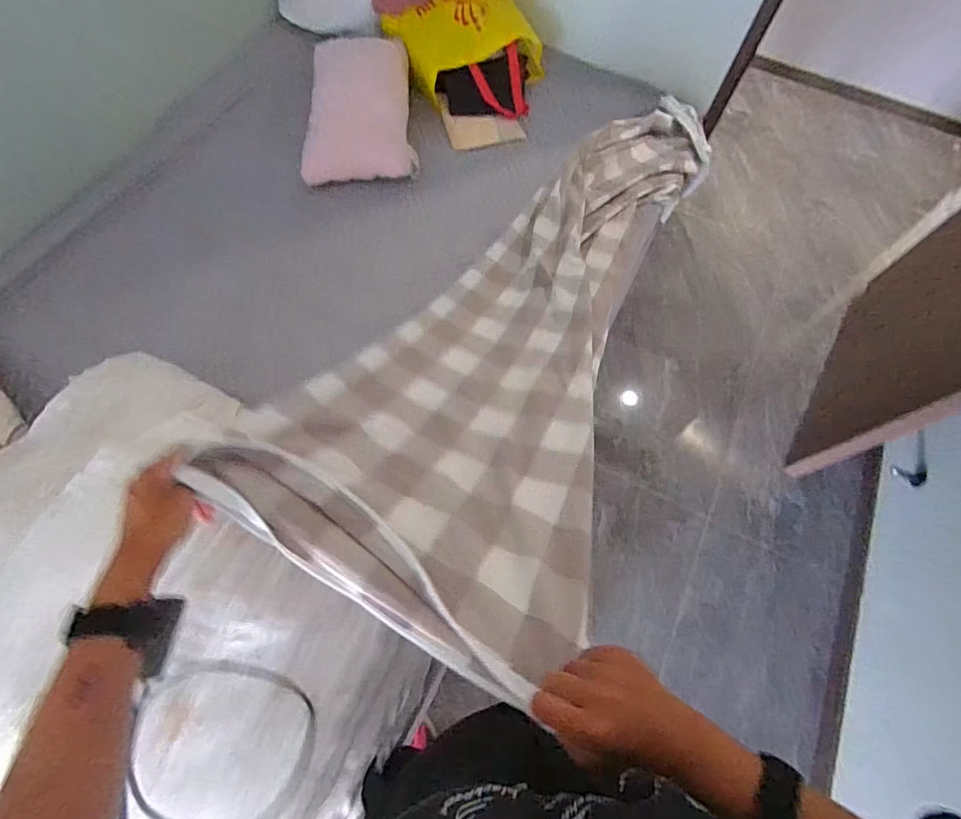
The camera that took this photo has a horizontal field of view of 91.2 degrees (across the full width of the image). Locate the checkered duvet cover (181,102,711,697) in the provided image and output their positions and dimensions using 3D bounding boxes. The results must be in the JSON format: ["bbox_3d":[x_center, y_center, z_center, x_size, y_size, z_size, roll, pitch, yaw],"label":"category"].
[{"bbox_3d":[0.126,-0.262,0.898,0.419,0.179,1.392,22,47,6],"label":"checkered duvet cover"}]

